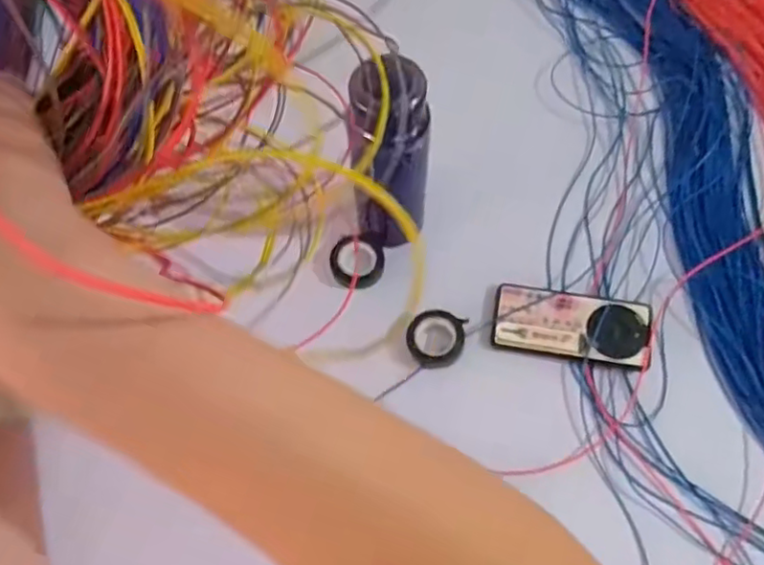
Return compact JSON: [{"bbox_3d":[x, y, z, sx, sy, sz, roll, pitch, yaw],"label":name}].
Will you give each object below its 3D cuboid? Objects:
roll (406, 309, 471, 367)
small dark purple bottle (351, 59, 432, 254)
[{"bbox_3d":[0.058,0.059,0.680,0.060,0.021,0.062,0,66,1],"label":"roll"},{"bbox_3d":[0.009,-0.118,0.622,0.073,0.236,0.057,1,66,2],"label":"small dark purple bottle"}]

